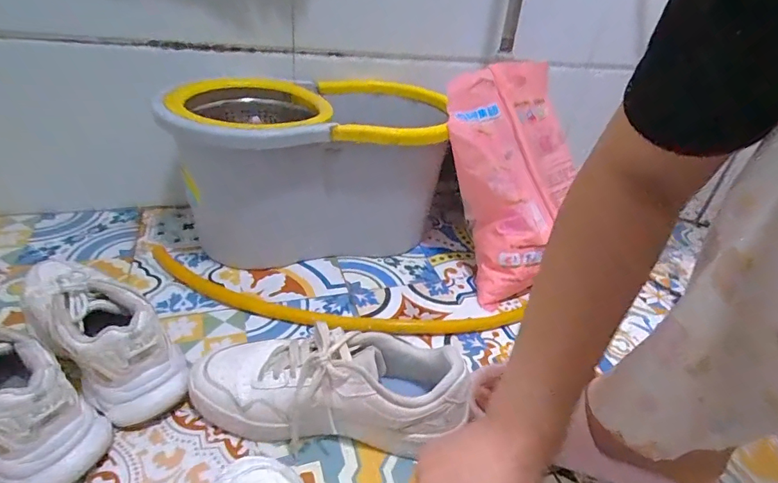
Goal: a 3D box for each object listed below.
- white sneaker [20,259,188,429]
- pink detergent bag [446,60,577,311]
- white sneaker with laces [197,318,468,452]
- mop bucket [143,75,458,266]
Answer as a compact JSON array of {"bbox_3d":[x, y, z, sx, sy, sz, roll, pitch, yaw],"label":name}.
[{"bbox_3d":[-0.322,0.077,0.478,0.258,0.092,0.086,35,41,18],"label":"white sneaker"},{"bbox_3d":[0.205,-0.114,0.694,0.242,0.329,0.070,-17,-1,-25],"label":"pink detergent bag"},{"bbox_3d":[-0.062,0.146,0.459,0.268,0.105,0.082,9,33,3],"label":"white sneaker with laces"},{"bbox_3d":[-0.101,-0.114,0.736,0.425,0.235,0.243,-7,35,-20],"label":"mop bucket"}]

